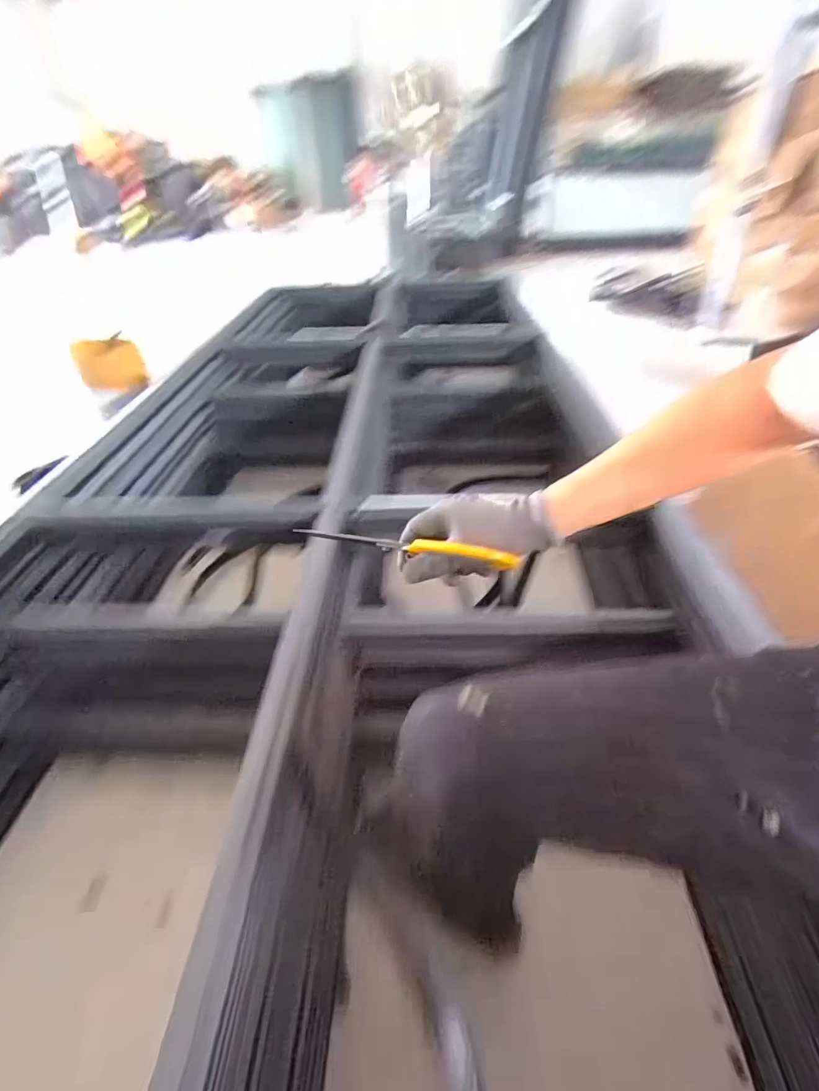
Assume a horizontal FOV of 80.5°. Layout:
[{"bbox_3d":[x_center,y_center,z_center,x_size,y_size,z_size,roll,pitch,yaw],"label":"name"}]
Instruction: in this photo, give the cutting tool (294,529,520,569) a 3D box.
[{"bbox_3d":[-0.005,0.000,0.440,0.204,0.021,0.015,8,39,16],"label":"cutting tool"}]

